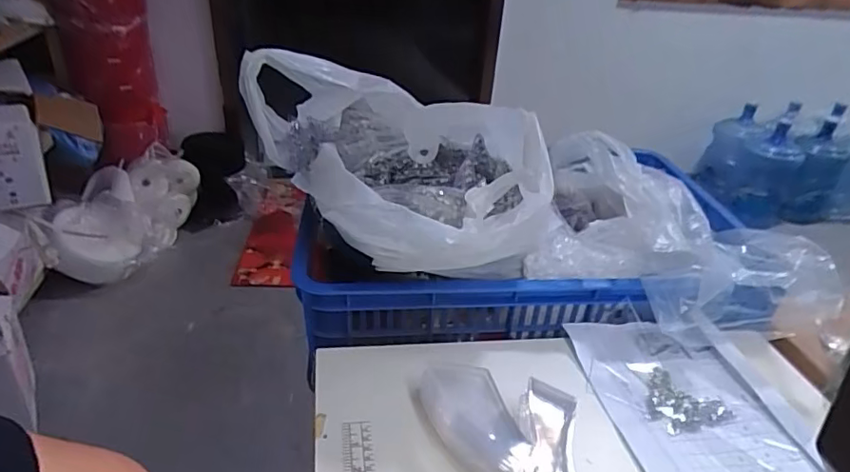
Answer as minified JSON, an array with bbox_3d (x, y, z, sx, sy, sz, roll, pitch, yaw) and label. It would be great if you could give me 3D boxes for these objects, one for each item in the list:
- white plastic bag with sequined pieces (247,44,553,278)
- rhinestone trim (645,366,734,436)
[{"bbox_3d":[-0.033,-0.091,0.631,0.386,0.160,0.223,21,35,26],"label":"white plastic bag with sequined pieces"},{"bbox_3d":[0.259,0.170,0.538,0.078,0.015,0.070,19,33,25],"label":"rhinestone trim"}]

